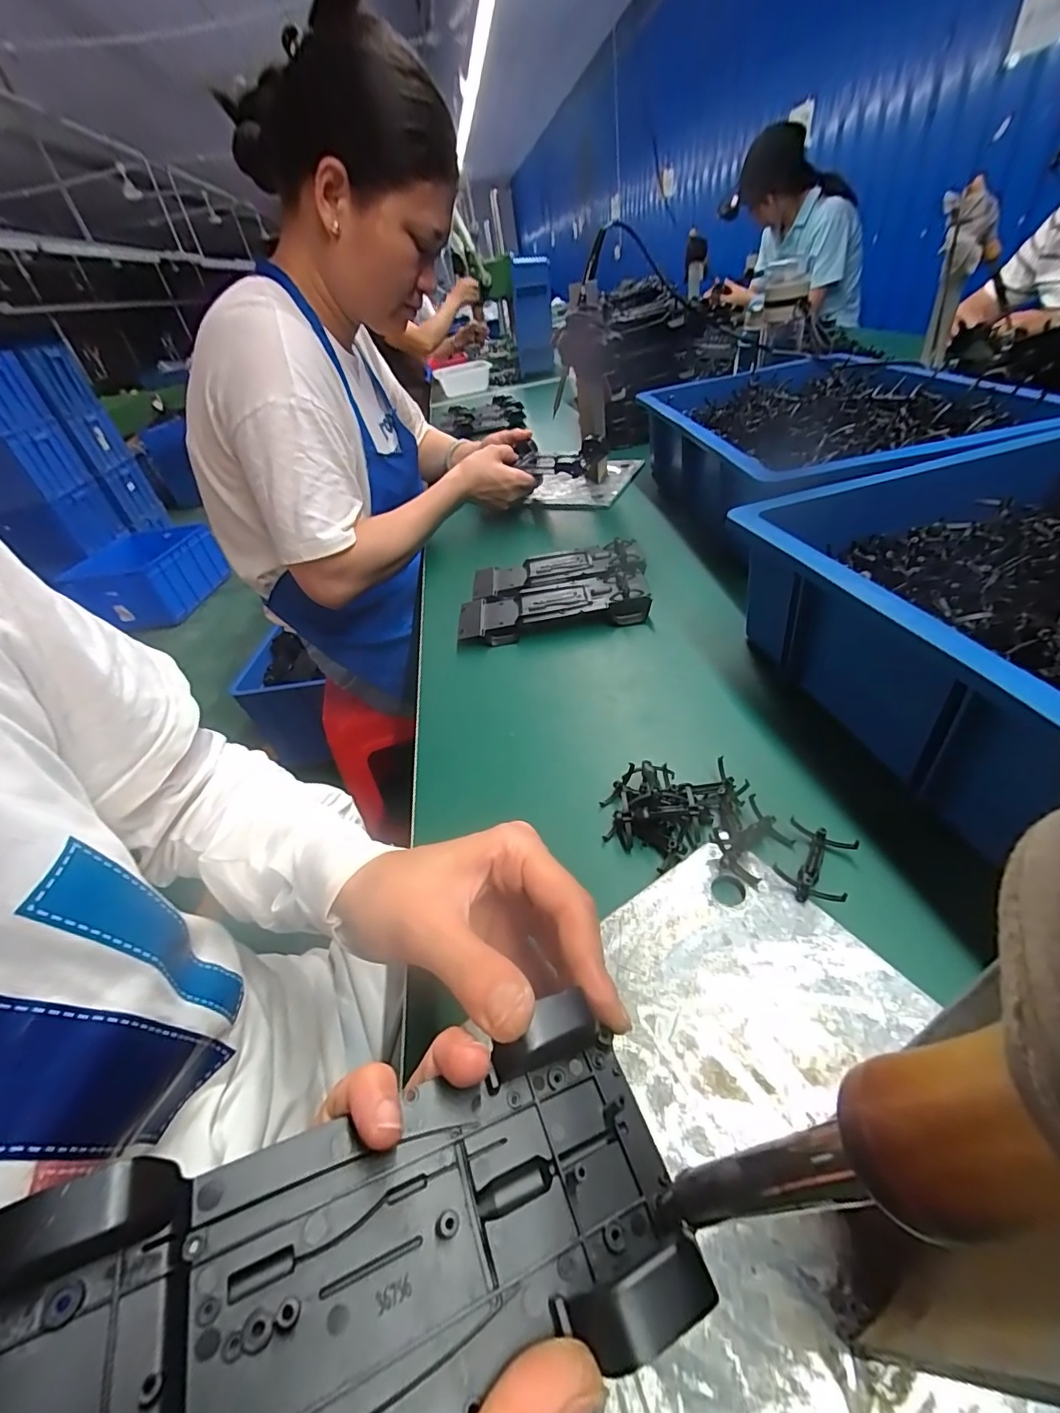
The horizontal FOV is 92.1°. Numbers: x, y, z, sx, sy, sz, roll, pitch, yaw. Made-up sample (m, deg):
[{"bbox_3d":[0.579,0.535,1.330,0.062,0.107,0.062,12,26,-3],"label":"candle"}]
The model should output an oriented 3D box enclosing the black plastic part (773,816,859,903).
[{"bbox_3d":[0.158,0.086,0.283,0.035,0.009,0.051,19,49,31],"label":"black plastic part"}]

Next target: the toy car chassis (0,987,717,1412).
[{"bbox_3d":[-0.046,0.140,0.120,0.189,0.026,0.073,-3,36,-26],"label":"toy car chassis"}]

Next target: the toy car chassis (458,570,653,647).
[{"bbox_3d":[0.021,-0.104,0.530,0.189,0.034,0.072,-9,40,4],"label":"toy car chassis"}]

